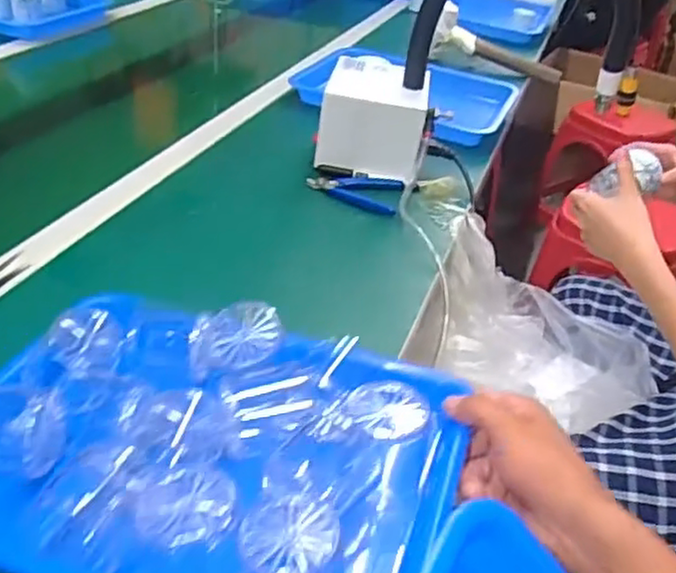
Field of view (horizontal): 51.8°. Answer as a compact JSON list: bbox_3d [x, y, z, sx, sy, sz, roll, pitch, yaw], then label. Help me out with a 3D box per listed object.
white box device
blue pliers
[{"bbox_3d":[0.050,-0.223,0.923,0.125,0.105,0.161,10,35,4],"label":"white box device"},{"bbox_3d":[0.021,-0.121,0.861,0.114,0.012,0.072,14,35,9],"label":"blue pliers"}]

